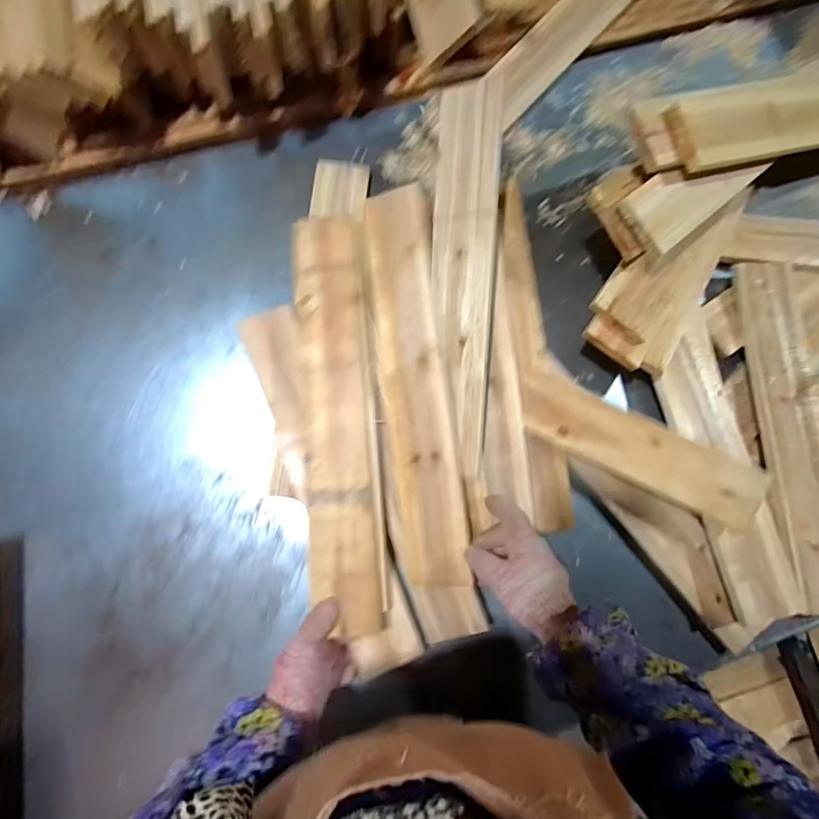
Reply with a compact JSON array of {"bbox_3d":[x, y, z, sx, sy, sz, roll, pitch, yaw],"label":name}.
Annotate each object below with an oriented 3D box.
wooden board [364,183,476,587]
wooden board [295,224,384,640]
[{"bbox_3d":[0.007,-0.027,0.542,0.087,0.029,0.481,-8,88,19],"label":"wooden board"},{"bbox_3d":[-0.086,0.008,0.531,0.085,0.024,0.495,-5,84,-3],"label":"wooden board"}]

